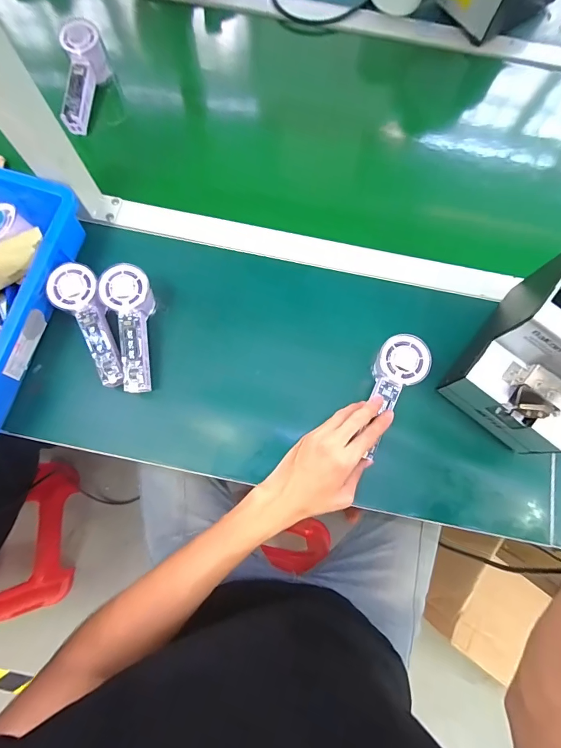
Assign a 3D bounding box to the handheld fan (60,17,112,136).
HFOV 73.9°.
[{"bbox_3d":[-0.293,-0.428,0.551,0.038,0.068,0.144,9,88,1],"label":"handheld fan"}]

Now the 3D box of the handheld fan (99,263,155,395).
[{"bbox_3d":[-0.177,-0.053,0.455,0.050,0.055,0.146,-6,90,-3],"label":"handheld fan"}]

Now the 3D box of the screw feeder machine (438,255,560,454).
[{"bbox_3d":[0.298,-0.019,0.417,0.125,0.156,0.174,40,78,8],"label":"screw feeder machine"}]

